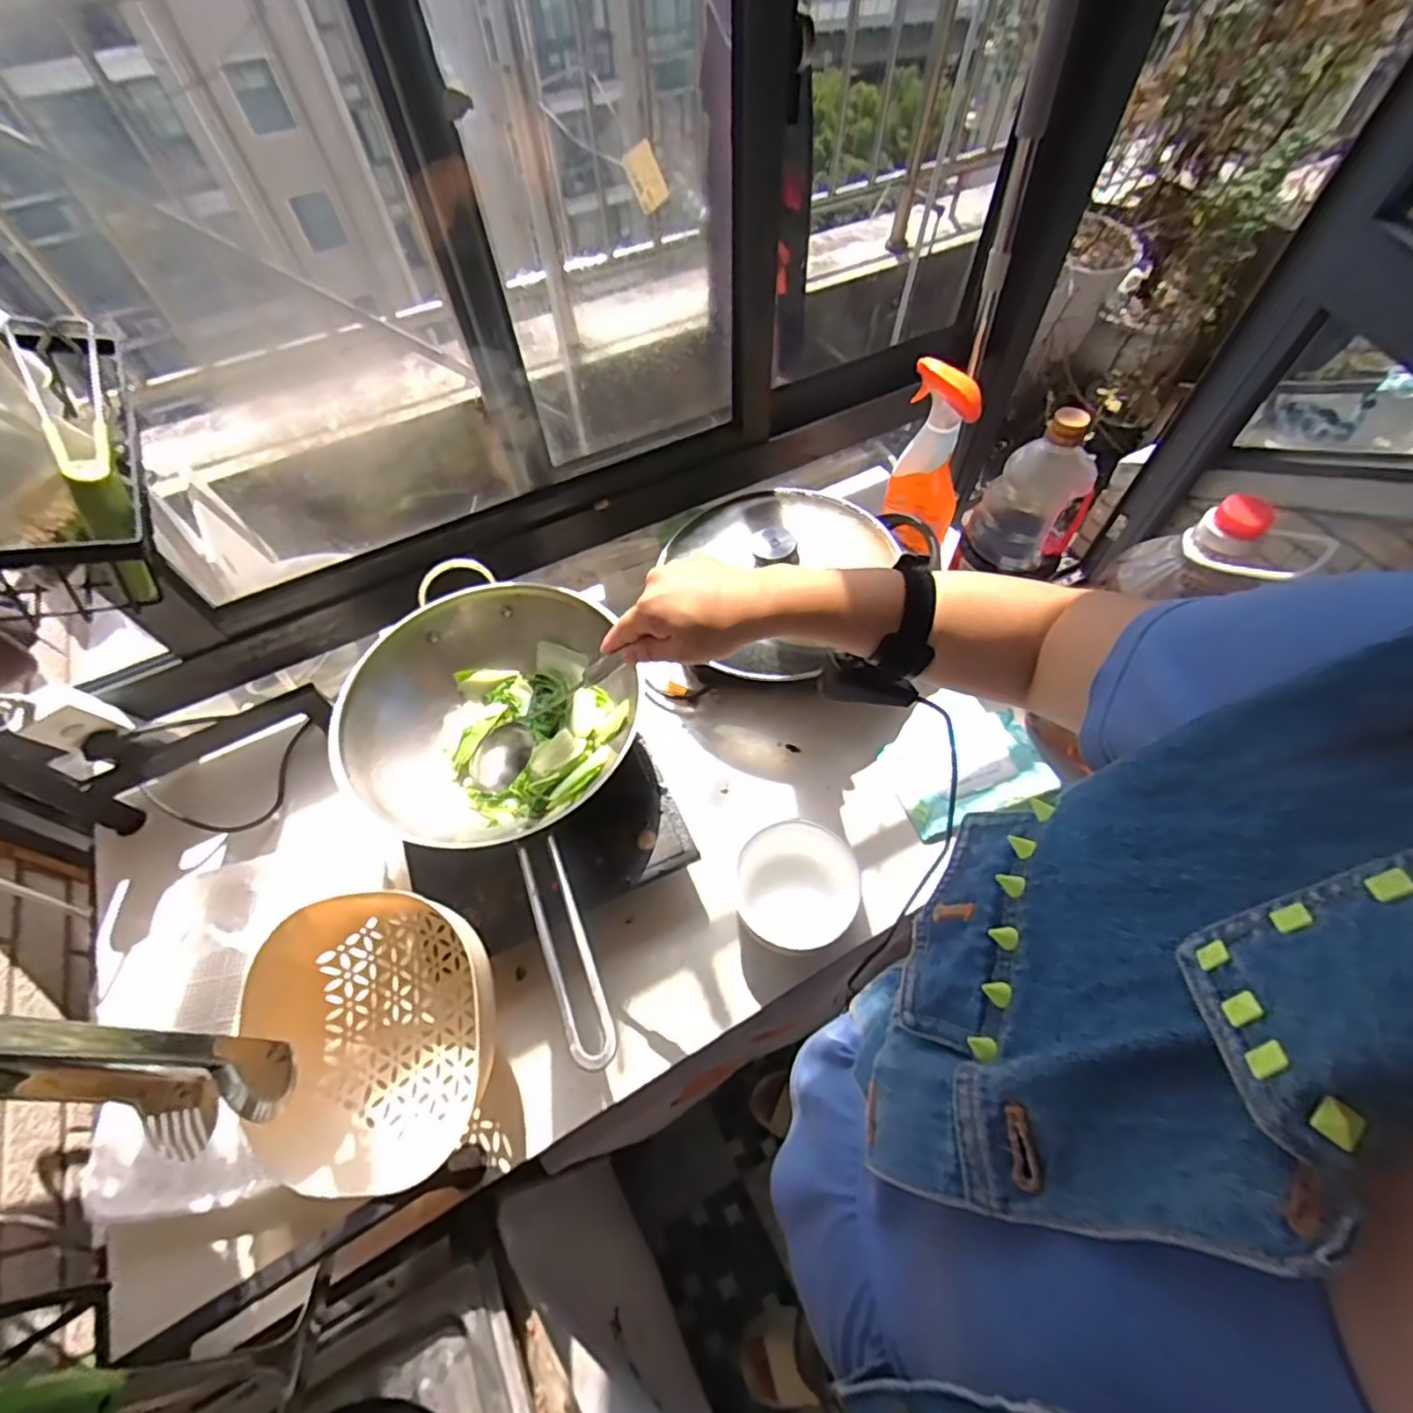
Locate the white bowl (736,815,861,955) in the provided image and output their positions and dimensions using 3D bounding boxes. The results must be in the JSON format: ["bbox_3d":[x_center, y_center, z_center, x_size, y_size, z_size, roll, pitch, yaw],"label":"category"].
[{"bbox_3d":[0.095,0.188,0.658,0.122,0.057,0.117,-1,59,1],"label":"white bowl"}]

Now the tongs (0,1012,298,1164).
[{"bbox_3d":[-0.282,0.178,0.291,0.052,0.208,0.053,-6,59,-2],"label":"tongs"}]

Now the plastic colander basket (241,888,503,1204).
[{"bbox_3d":[-0.298,0.288,0.545,0.210,0.105,0.206,-1,59,1],"label":"plastic colander basket"}]

